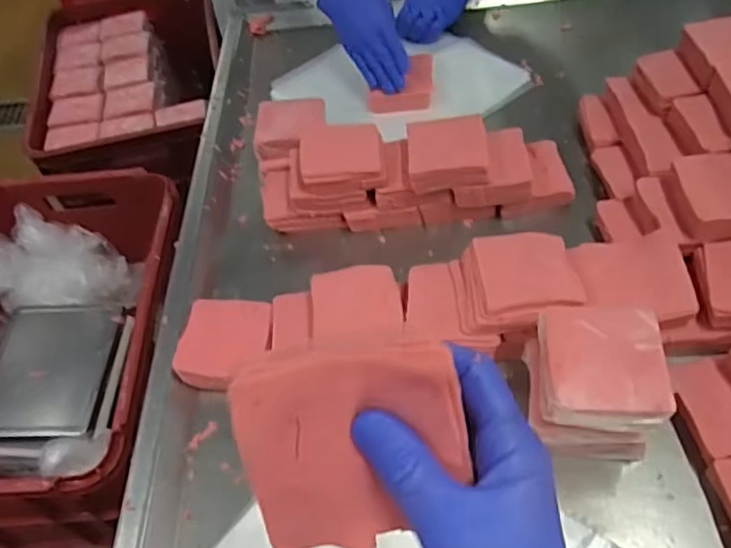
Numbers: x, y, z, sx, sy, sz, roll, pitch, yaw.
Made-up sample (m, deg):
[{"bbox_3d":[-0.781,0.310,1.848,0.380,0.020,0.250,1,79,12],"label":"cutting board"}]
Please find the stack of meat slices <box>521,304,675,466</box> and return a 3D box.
[{"bbox_3d":[0.188,0.103,0.543,0.101,0.127,0.094,0,53,6],"label":"stack of meat slices"}]

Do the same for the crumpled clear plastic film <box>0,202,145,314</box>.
[{"bbox_3d":[-0.506,-0.008,1.031,0.205,0.105,0.172,20,58,20],"label":"crumpled clear plastic film"}]

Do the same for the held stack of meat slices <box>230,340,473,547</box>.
[{"bbox_3d":[-0.003,0.074,0.258,0.089,0.091,0.018,-8,18,0],"label":"held stack of meat slices"}]

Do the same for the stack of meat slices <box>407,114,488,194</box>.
[{"bbox_3d":[0.095,-0.142,0.732,0.087,0.030,0.095,-3,53,4],"label":"stack of meat slices"}]

